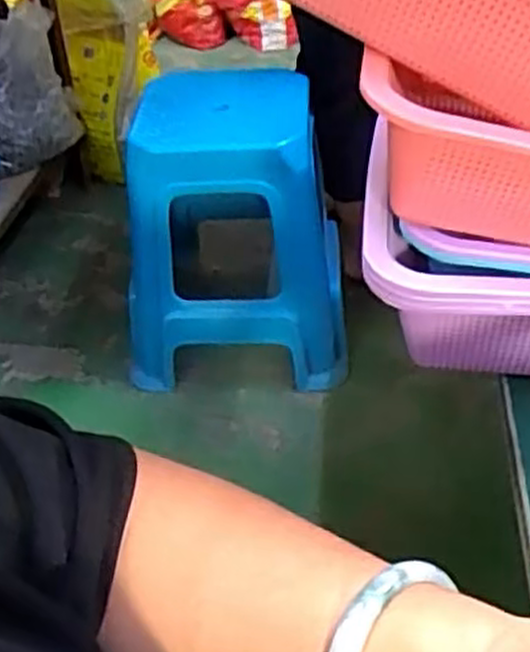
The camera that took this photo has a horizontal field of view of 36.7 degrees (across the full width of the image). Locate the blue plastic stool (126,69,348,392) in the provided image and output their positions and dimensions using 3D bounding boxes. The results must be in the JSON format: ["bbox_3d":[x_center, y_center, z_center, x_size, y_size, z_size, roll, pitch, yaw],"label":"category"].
[{"bbox_3d":[-0.055,-0.165,1.435,0.384,0.499,0.307,-2,42,2],"label":"blue plastic stool"}]

